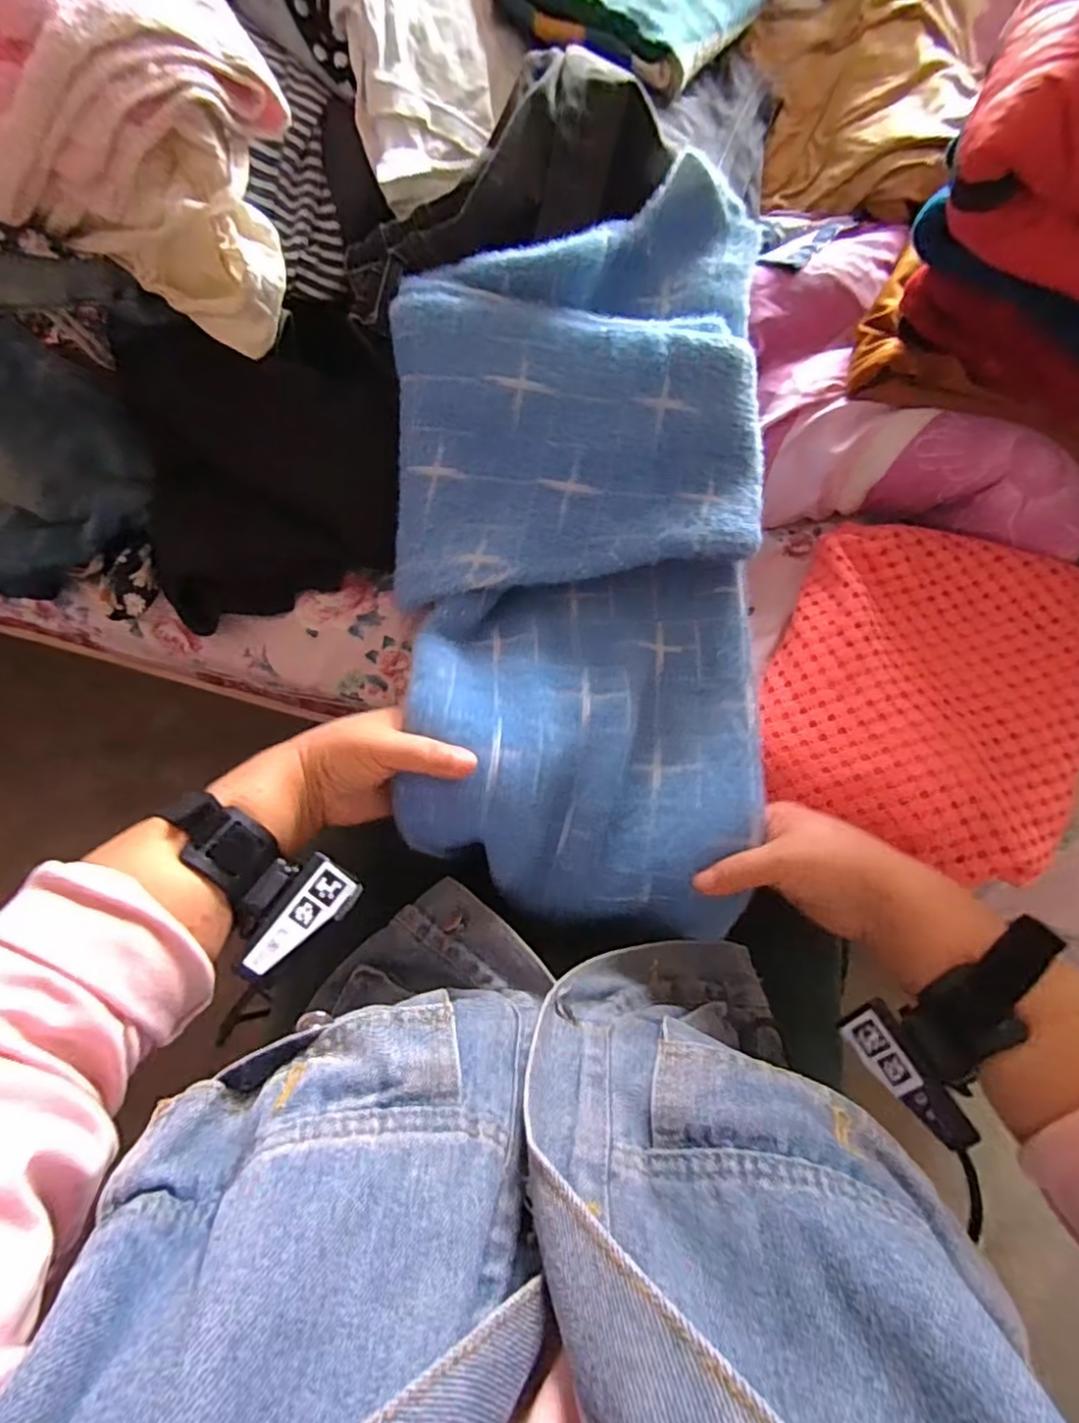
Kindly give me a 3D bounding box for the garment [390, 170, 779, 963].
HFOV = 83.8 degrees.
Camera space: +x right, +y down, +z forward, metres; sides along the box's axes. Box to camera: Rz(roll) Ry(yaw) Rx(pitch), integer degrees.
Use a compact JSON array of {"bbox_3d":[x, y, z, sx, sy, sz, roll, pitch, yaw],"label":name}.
[{"bbox_3d":[0.024,-0.126,0.404,0.245,0.131,0.471,1,71,-1],"label":"garment"}]

